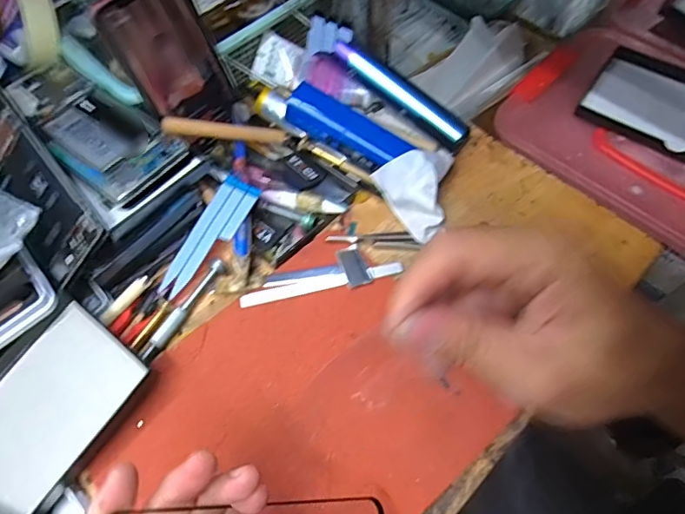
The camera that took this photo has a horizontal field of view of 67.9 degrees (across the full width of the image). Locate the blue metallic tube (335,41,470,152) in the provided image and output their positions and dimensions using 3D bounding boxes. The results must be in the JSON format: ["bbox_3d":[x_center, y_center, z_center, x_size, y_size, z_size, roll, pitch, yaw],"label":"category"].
[{"bbox_3d":[0.053,-0.146,0.454,0.137,0.018,0.023,38,68,1],"label":"blue metallic tube"}]

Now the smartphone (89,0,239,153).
[{"bbox_3d":[-0.134,-0.155,0.416,0.071,0.138,0.013,-40,53,-13],"label":"smartphone"}]

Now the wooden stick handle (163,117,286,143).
[{"bbox_3d":[-0.098,-0.106,0.430,0.101,0.011,0.012,2,62,-24],"label":"wooden stick handle"}]

